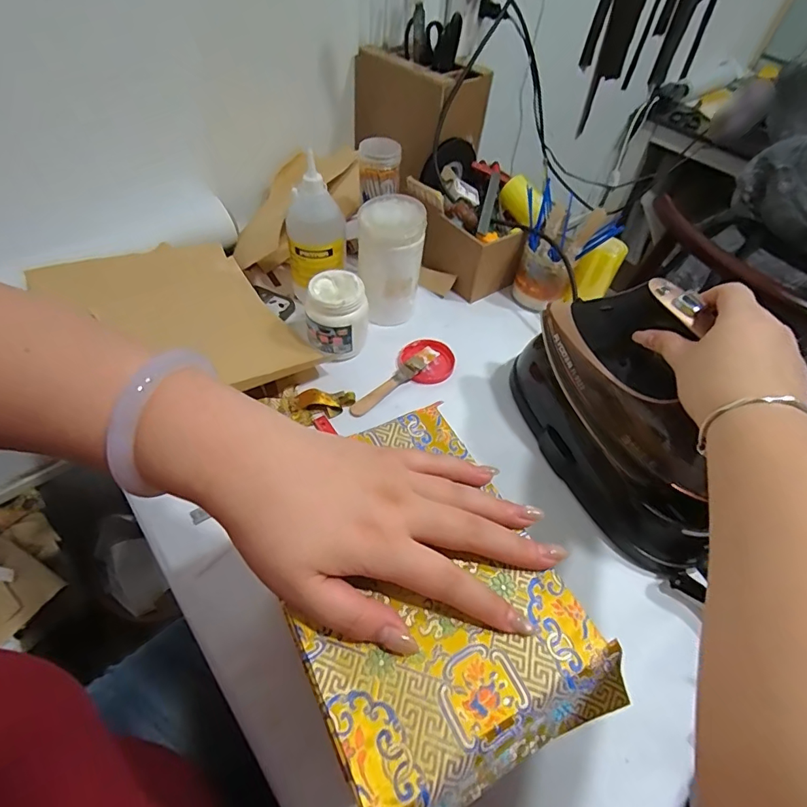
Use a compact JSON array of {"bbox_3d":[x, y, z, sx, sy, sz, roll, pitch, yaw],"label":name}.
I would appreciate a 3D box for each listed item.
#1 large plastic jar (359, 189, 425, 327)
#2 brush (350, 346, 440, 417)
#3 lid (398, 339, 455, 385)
[{"bbox_3d":[-0.019,-0.185,0.620,0.081,0.151,0.091,3,51,-3],"label":"large plastic jar"},{"bbox_3d":[-0.008,-0.029,0.580,0.023,0.015,0.141,38,57,22],"label":"brush"},{"bbox_3d":[0.031,-0.056,0.607,0.073,0.012,0.070,3,51,-3],"label":"lid"}]

